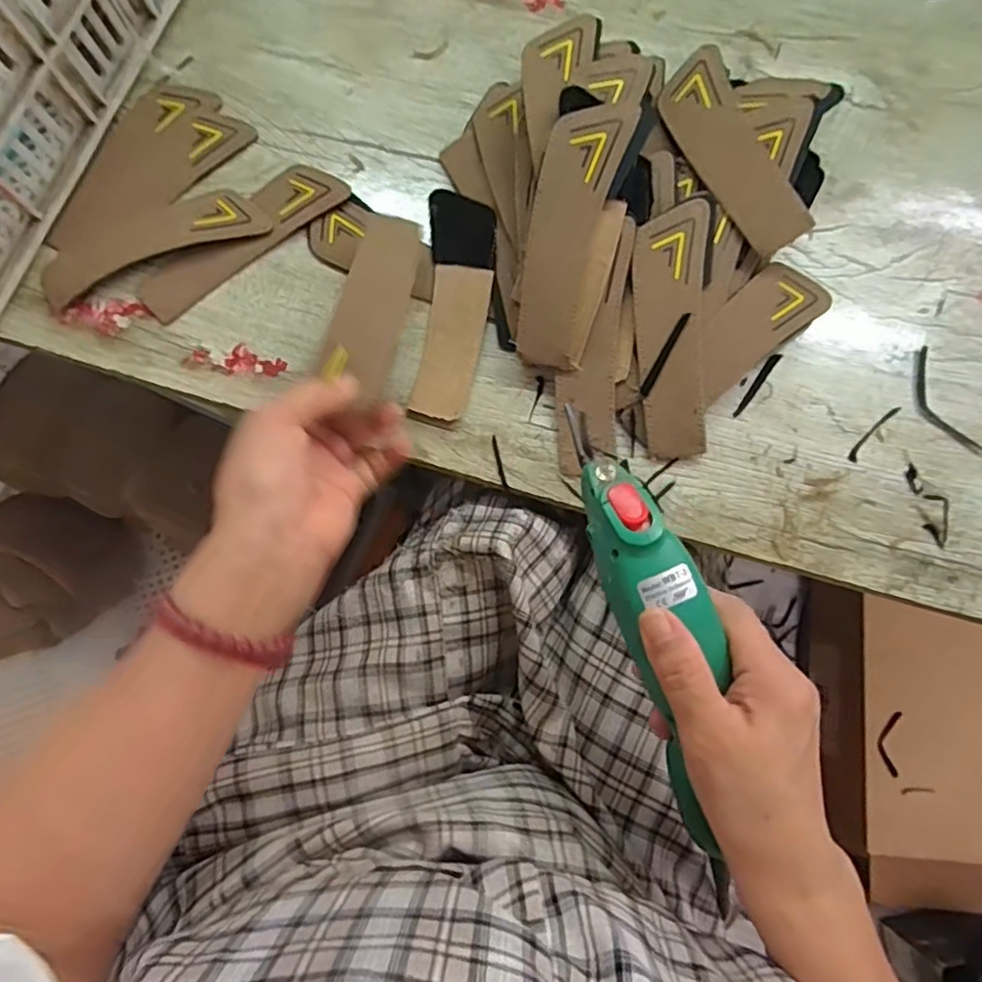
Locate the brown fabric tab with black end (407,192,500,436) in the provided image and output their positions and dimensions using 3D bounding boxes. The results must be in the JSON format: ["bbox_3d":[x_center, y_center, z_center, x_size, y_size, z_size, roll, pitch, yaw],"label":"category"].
[{"bbox_3d":[-0.023,-0.123,0.411,0.045,0.007,0.161,3,82,6],"label":"brown fabric tab with black end"}]

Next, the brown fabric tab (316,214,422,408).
[{"bbox_3d":[-0.068,-0.116,0.370,0.038,0.009,0.127,17,68,-11],"label":"brown fabric tab"}]

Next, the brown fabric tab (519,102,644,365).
[{"bbox_3d":[0.046,-0.155,0.378,0.043,0.009,0.152,14,103,3],"label":"brown fabric tab"}]

